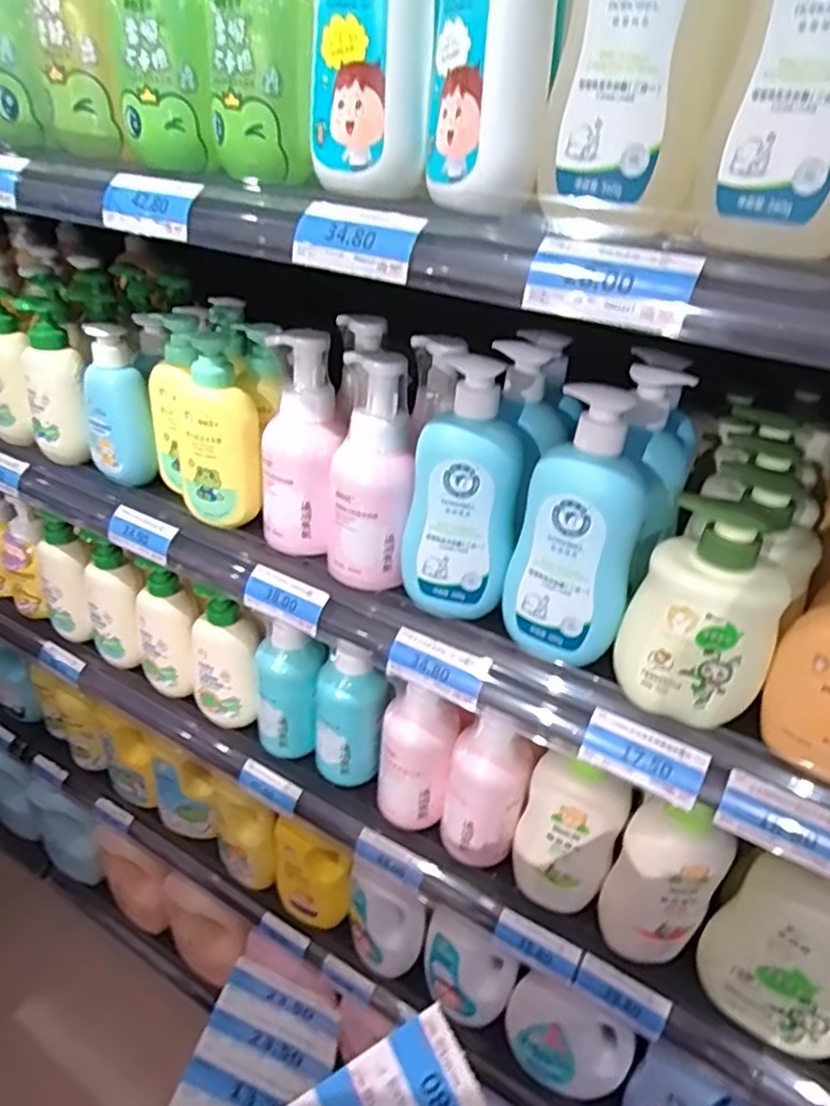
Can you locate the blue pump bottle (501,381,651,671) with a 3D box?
[{"bbox_3d":[0.113,-0.012,0.468,0.079,0.193,0.045,10,35,8],"label":"blue pump bottle"}]

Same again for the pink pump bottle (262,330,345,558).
[{"bbox_3d":[-0.100,-0.088,0.577,0.064,0.182,0.053,-3,35,-10],"label":"pink pump bottle"}]

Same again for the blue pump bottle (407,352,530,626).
[{"bbox_3d":[0.039,-0.042,0.509,0.079,0.194,0.043,10,35,8],"label":"blue pump bottle"}]

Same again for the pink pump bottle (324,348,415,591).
[{"bbox_3d":[-0.036,-0.061,0.541,0.066,0.185,0.060,0,35,-6],"label":"pink pump bottle"}]

